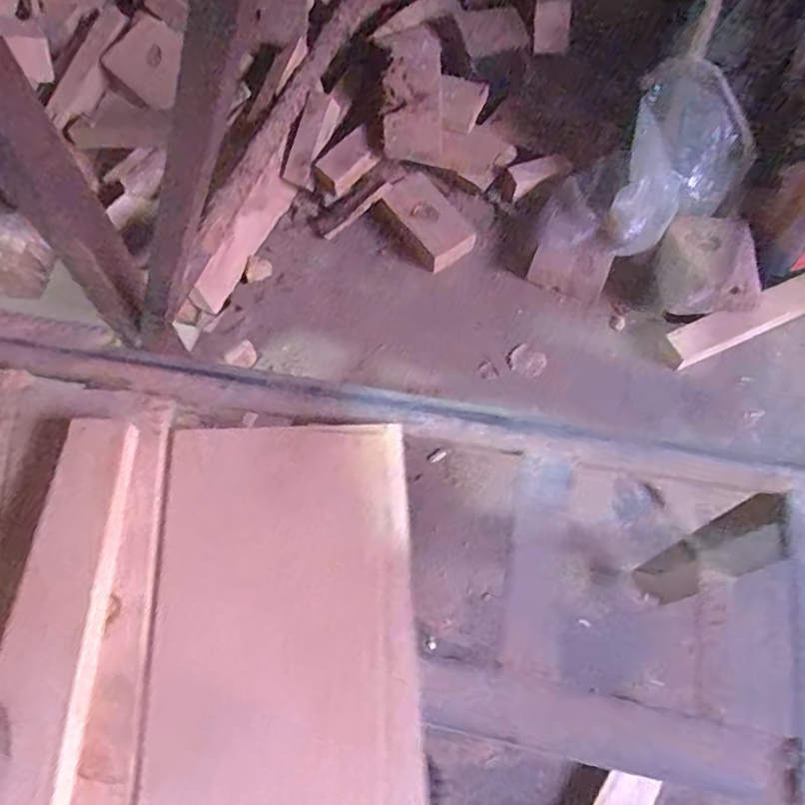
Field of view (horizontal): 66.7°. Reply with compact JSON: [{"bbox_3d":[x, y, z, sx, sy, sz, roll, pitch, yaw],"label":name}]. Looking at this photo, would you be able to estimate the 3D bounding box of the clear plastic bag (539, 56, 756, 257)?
[{"bbox_3d":[0.380,-0.358,0.940,0.217,0.156,0.303,41,71,19],"label":"clear plastic bag"}]

